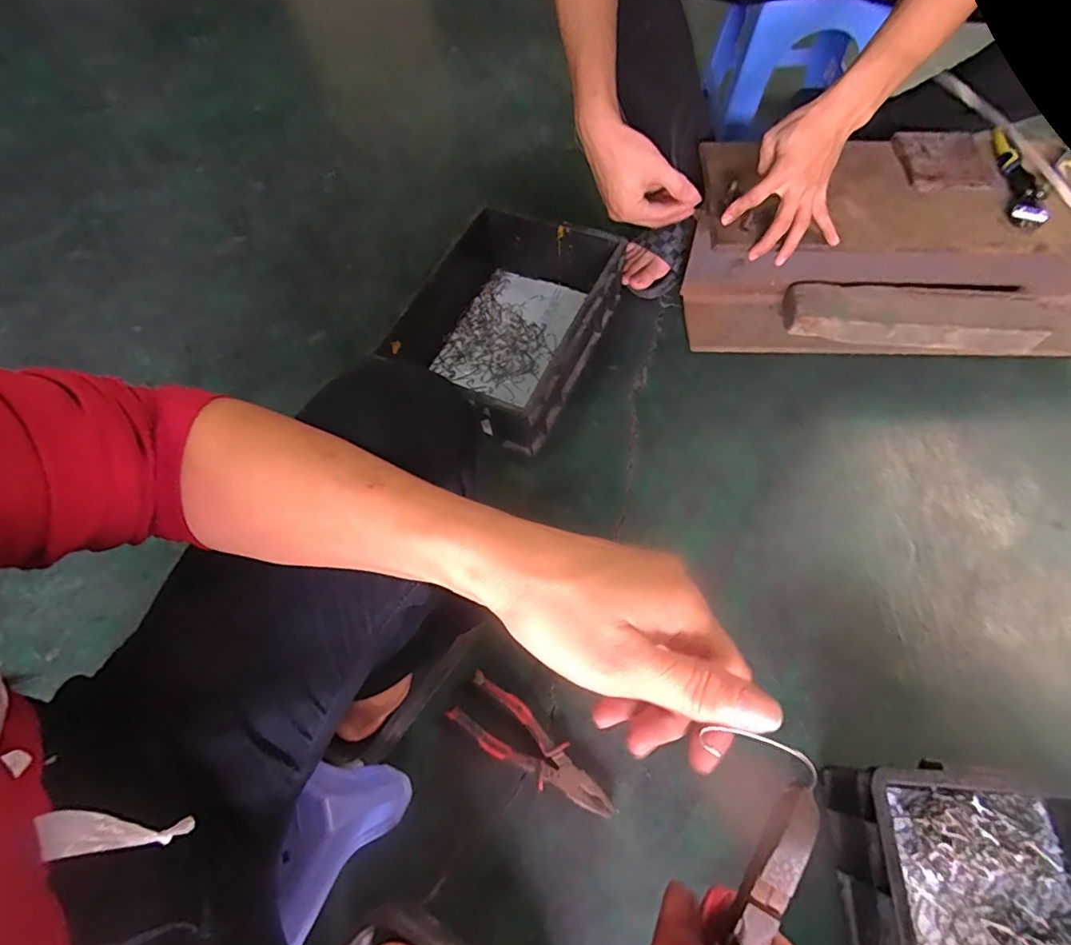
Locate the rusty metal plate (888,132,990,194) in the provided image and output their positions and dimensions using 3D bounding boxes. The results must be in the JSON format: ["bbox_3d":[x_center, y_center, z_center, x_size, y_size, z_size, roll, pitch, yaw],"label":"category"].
[{"bbox_3d":[0.533,-0.411,0.697,0.101,0.008,0.114,2,65,4],"label":"rusty metal plate"}]

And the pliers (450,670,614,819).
[{"bbox_3d":[-0.001,0.304,0.585,0.196,0.019,0.061,30,68,14],"label":"pliers"}]

